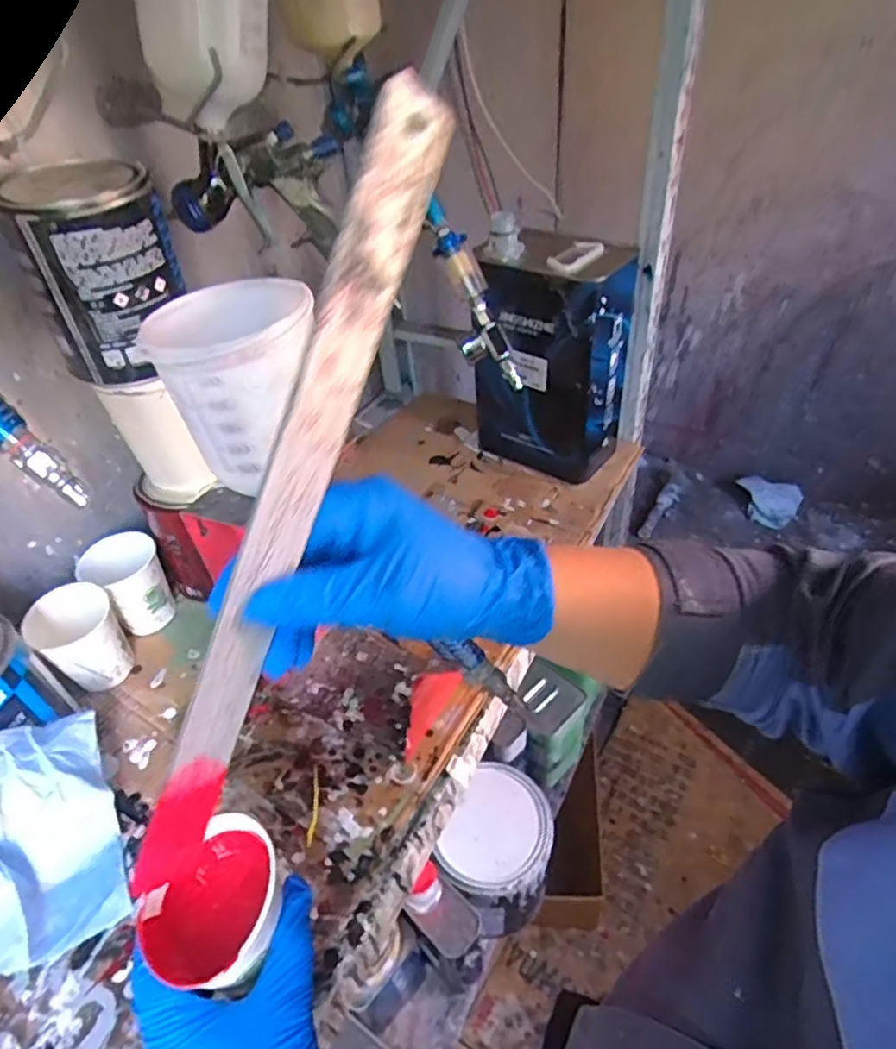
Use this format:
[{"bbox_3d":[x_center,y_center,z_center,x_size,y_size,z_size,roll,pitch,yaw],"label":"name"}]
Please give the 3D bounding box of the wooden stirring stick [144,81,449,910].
[{"bbox_3d":[-0.068,0.002,0.257,0.008,0.339,0.030,28,13,31],"label":"wooden stirring stick"}]

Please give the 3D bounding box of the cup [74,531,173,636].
[{"bbox_3d":[-0.309,0.059,0.622,0.062,0.082,0.063,-3,43,3],"label":"cup"}]

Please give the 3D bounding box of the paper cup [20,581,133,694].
[{"bbox_3d":[-0.333,0.104,0.580,0.067,0.084,0.065,-3,43,3],"label":"paper cup"}]

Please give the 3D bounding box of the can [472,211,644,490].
[{"bbox_3d":[0.120,-0.202,0.760,0.177,0.259,0.126,16,47,22],"label":"can"}]

